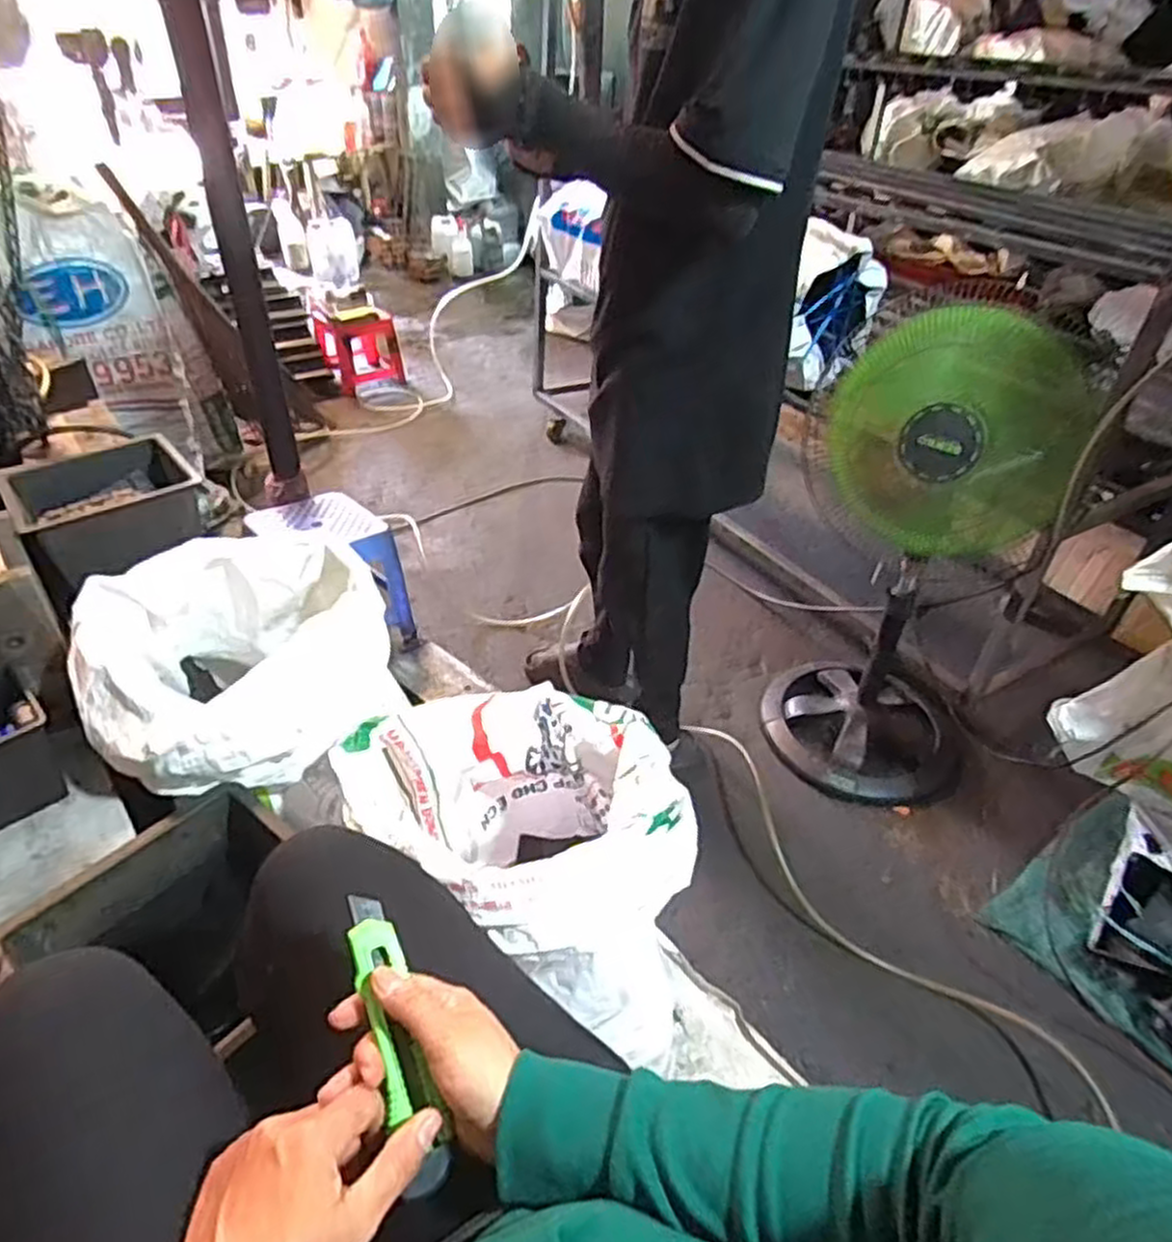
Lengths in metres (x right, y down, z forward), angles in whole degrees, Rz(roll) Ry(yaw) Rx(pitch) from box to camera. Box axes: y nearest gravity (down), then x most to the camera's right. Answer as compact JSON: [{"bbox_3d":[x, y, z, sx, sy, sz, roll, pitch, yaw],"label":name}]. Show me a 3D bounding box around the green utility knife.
[{"bbox_3d":[-0.113,0.245,0.460,0.028,0.009,0.163,-14,66,-20],"label":"green utility knife"}]

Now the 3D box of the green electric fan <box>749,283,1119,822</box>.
[{"bbox_3d":[0.586,-0.100,1.398,0.389,0.811,0.415,21,43,21],"label":"green electric fan"}]

